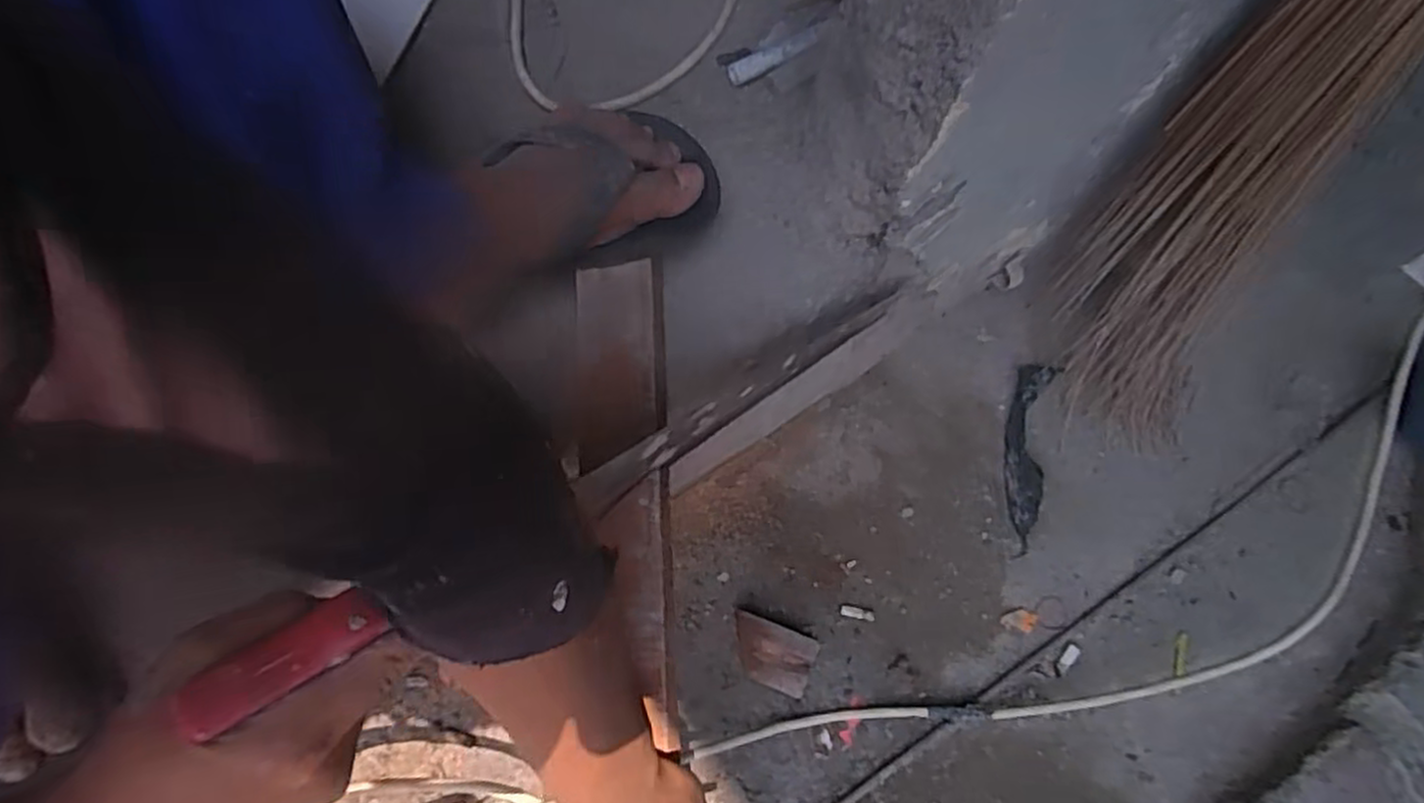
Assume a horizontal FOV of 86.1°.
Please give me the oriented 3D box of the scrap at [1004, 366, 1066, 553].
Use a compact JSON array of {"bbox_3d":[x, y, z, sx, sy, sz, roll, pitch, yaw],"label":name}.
[{"bbox_3d":[0.314,0.053,0.761,0.041,0.014,0.197,14,72,7],"label":"scrap"}]

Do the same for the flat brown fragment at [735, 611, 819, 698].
[{"bbox_3d":[0.053,0.233,0.700,0.076,0.029,0.051,19,72,9],"label":"flat brown fragment"}]

